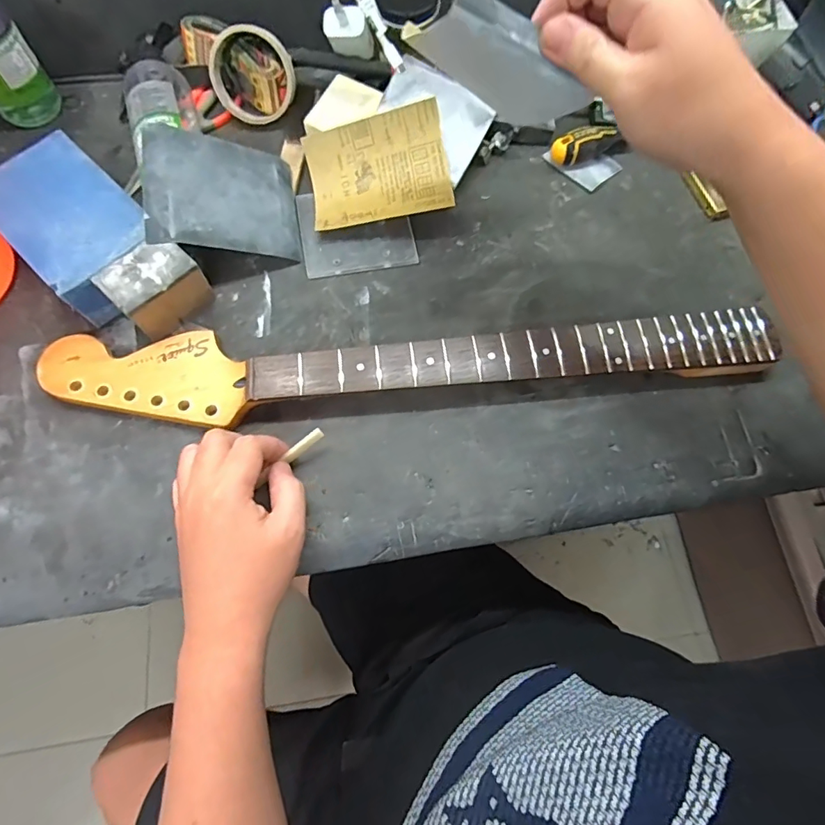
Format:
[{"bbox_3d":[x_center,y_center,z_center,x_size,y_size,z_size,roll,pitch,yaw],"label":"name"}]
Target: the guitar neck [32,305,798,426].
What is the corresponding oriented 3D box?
[{"bbox_3d":[0.005,-0.042,0.425,0.632,0.030,0.079,-3,70,-3],"label":"guitar neck"}]

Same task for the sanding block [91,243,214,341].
[{"bbox_3d":[-0.228,-0.111,0.429,0.049,0.056,0.071,43,74,12],"label":"sanding block"}]

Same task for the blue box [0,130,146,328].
[{"bbox_3d":[-0.305,-0.168,0.443,0.172,0.061,0.111,43,74,12],"label":"blue box"}]

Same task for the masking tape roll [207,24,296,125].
[{"bbox_3d":[-0.169,-0.360,0.506,0.088,0.081,0.024,-3,36,1],"label":"masking tape roll"}]

